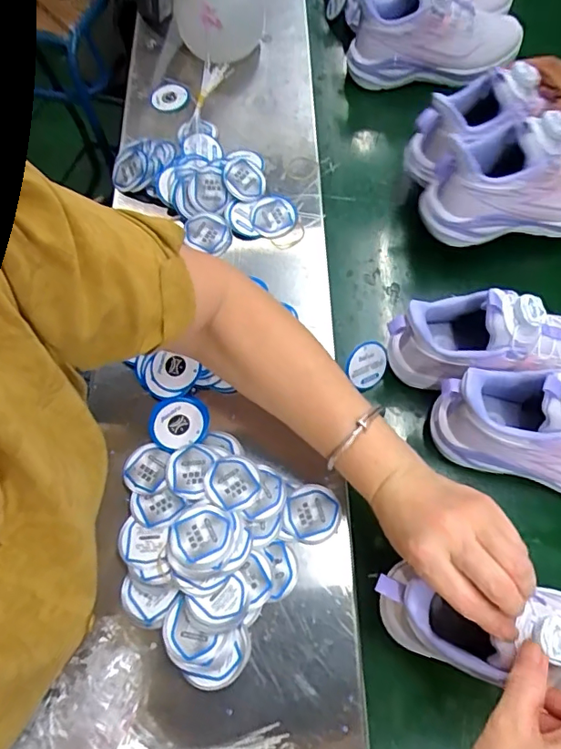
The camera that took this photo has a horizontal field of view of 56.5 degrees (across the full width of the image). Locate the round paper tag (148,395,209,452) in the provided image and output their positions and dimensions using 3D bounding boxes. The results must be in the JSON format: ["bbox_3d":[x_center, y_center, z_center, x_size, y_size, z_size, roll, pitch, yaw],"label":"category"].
[{"bbox_3d":[-0.094,0.045,0.478,0.054,0.006,0.048,-8,66,0],"label":"round paper tag"}]

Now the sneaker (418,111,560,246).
[{"bbox_3d":[0.246,-0.195,0.512,0.199,0.109,0.073,-6,71,1],"label":"sneaker"}]

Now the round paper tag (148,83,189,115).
[{"bbox_3d":[-0.137,-0.340,0.646,0.049,0.010,0.041,23,85,14],"label":"round paper tag"}]

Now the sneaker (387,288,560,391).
[{"bbox_3d":[0.211,-0.029,0.474,0.229,0.109,0.075,0,67,3],"label":"sneaker"}]

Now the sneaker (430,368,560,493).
[{"bbox_3d":[0.243,0.049,0.438,0.226,0.114,0.088,10,68,7],"label":"sneaker"}]

